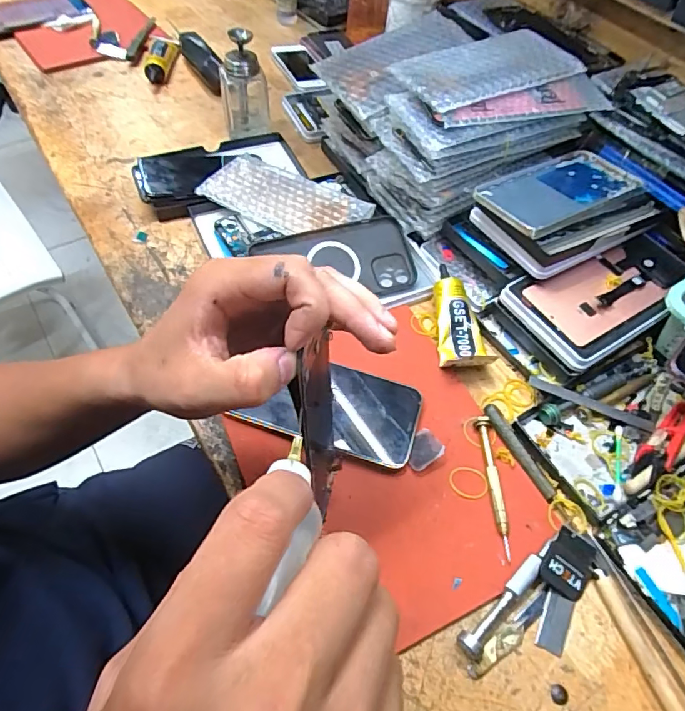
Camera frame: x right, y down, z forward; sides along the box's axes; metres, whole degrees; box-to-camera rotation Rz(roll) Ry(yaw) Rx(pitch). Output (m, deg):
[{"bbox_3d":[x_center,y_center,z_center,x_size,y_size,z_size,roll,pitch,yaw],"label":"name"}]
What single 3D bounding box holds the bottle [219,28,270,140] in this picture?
[{"bbox_3d":[-0.120,-0.332,0.592,0.055,0.110,0.053,-8,56,-9],"label":"bottle"}]

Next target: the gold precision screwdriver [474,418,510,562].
[{"bbox_3d":[0.119,0.100,0.383,0.010,0.009,0.110,1,55,-3],"label":"gold precision screwdriver"}]

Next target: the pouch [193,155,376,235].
[{"bbox_3d":[-0.062,-0.168,0.538,0.175,0.020,0.083,24,57,12],"label":"pouch"}]

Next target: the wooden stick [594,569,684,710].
[{"bbox_3d":[0.200,0.198,0.326,0.011,0.008,0.106,-12,57,-12],"label":"wooden stick"}]

